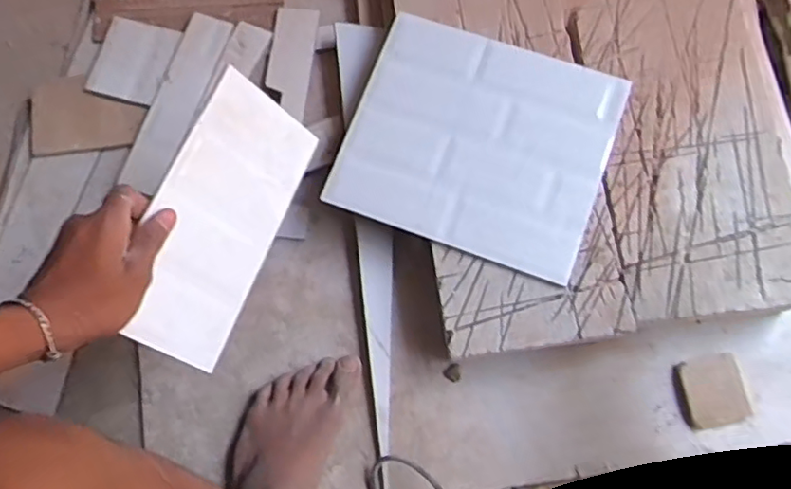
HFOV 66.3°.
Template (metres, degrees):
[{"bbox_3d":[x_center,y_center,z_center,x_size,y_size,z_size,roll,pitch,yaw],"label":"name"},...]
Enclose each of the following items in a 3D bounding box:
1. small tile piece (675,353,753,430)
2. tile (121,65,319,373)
[{"bbox_3d":[0.356,0.163,0.678,0.071,0.010,0.074,-15,76,-3],"label":"small tile piece"},{"bbox_3d":[-0.154,-0.024,0.535,0.114,0.012,0.244,35,67,-34],"label":"tile"}]

